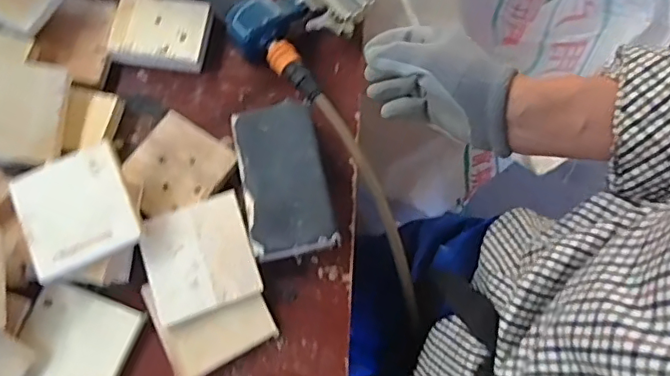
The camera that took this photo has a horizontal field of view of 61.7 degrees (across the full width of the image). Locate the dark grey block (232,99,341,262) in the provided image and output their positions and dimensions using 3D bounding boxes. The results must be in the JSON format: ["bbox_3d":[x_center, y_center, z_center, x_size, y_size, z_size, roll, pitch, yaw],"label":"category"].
[{"bbox_3d":[-0.049,-0.008,0.514,0.074,0.038,0.139,-12,70,-5],"label":"dark grey block"}]

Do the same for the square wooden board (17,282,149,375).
[{"bbox_3d":[-0.222,0.135,0.475,0.091,0.010,0.093,20,70,6],"label":"square wooden board"}]

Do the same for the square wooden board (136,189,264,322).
[{"bbox_3d":[-0.118,0.059,0.487,0.089,0.018,0.092,-18,71,-8],"label":"square wooden board"}]

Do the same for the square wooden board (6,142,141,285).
[{"bbox_3d":[-0.216,0.017,0.468,0.089,0.015,0.091,-24,72,-10],"label":"square wooden board"}]

